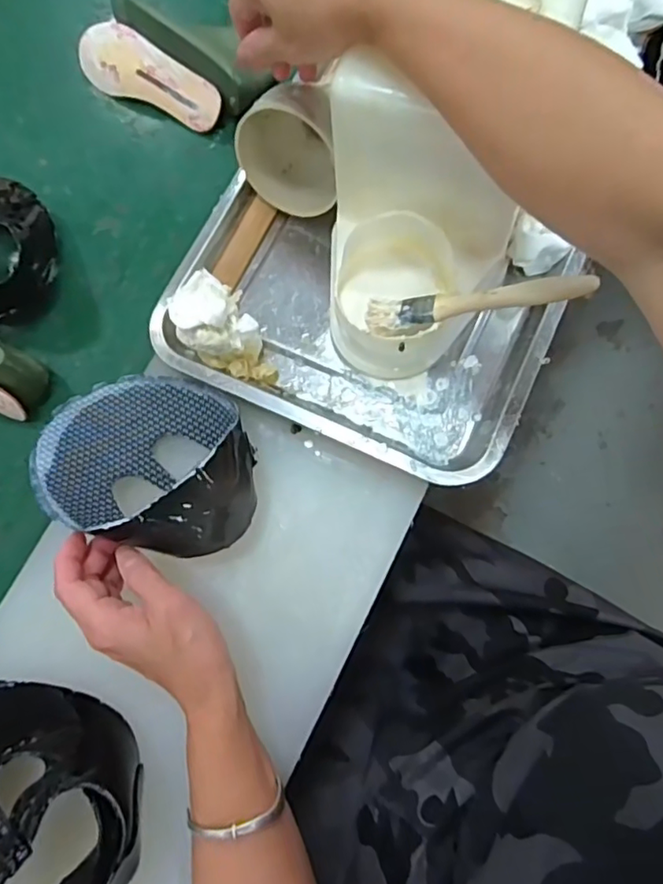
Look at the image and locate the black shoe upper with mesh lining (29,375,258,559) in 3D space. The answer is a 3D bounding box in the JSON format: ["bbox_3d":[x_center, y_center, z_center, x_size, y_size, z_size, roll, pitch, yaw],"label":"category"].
[{"bbox_3d":[-0.135,0.008,0.419,0.171,0.053,0.128,14,75,3],"label":"black shoe upper with mesh lining"}]

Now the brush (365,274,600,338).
[{"bbox_3d":[0.096,-0.093,0.383,0.147,0.011,0.027,-5,73,22],"label":"brush"}]

